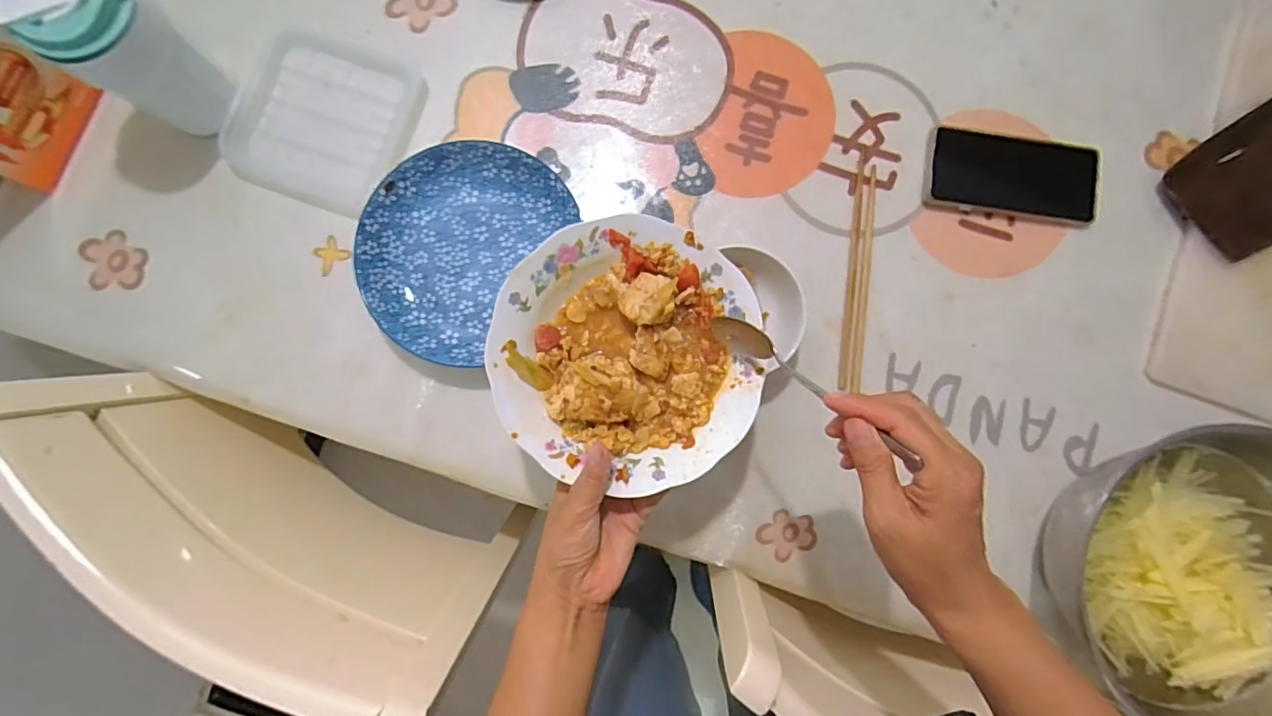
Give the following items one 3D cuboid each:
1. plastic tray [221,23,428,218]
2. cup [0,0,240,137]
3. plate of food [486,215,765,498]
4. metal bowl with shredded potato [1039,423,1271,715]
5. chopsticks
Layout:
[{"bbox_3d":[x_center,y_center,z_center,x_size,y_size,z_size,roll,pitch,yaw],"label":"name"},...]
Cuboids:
[{"bbox_3d":[-0.293,-0.226,0.515,0.157,0.028,0.155,17,86,-2],"label":"plastic tray"},{"bbox_3d":[-0.403,-0.249,0.443,0.081,0.138,0.083,0,86,-1],"label":"cup"},{"bbox_3d":[-0.006,-0.004,0.393,0.184,0.038,0.187,0,86,3],"label":"plate of food"},{"bbox_3d":[0.466,0.182,0.455,0.250,0.105,0.240,0,87,-3],"label":"metal bowl with shredded potato"},{"bbox_3d":[0.212,-0.083,0.518,0.021,0.005,0.223,6,87,-2],"label":"chopsticks"}]

